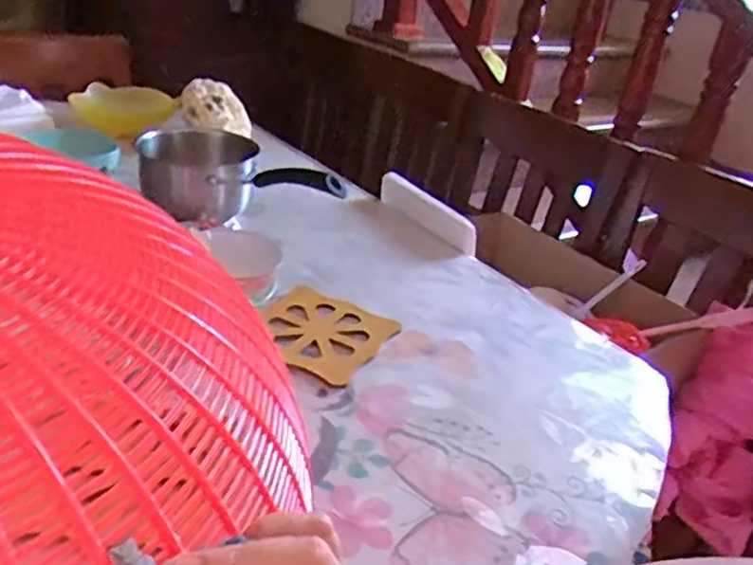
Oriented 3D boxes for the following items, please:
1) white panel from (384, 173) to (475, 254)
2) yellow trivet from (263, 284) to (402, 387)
[{"bbox_3d":[0.076,-0.109,0.979,0.019,0.049,0.219,-13,35,-33],"label":"white panel"},{"bbox_3d":[-0.061,0.050,0.695,0.134,0.015,0.129,20,31,21],"label":"yellow trivet"}]

